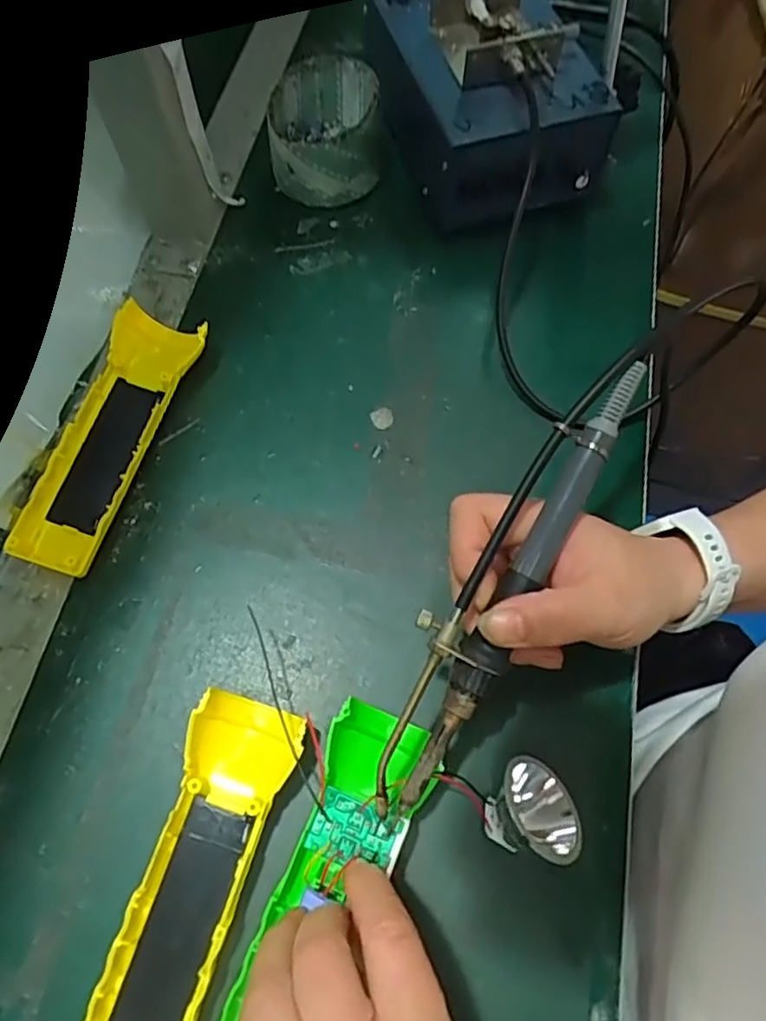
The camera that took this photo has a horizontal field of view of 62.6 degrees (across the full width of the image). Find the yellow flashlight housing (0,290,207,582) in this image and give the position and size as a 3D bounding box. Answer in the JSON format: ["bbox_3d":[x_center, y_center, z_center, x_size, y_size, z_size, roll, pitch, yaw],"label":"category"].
[{"bbox_3d":[-0.154,-0.043,0.361,0.049,0.026,0.162,17,69,8],"label":"yellow flashlight housing"}]

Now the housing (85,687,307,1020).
[{"bbox_3d":[-0.084,0.165,0.272,0.048,0.025,0.162,17,69,8],"label":"housing"}]

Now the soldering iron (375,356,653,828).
[{"bbox_3d":[0.047,0.031,0.261,0.033,0.028,0.198,29,90,12],"label":"soldering iron"}]

